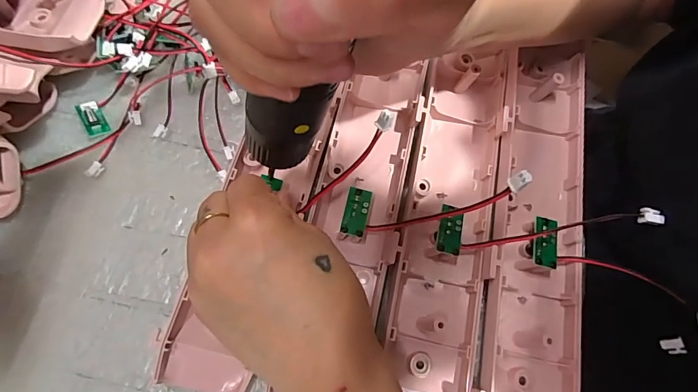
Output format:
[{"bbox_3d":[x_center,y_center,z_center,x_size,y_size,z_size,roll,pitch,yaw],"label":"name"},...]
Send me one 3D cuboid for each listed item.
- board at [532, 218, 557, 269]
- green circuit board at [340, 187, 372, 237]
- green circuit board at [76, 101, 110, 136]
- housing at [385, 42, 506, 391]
[{"bbox_3d":[0.115,0.027,0.238,0.014,0.004,0.029,13,72,2],"label":"board"},{"bbox_3d":[0.005,0.009,0.244,0.014,0.004,0.028,14,76,-4],"label":"green circuit board"},{"bbox_3d":[-0.178,-0.053,0.284,0.014,0.009,0.027,-29,72,-9],"label":"green circuit board"},{"bbox_3d":[0.062,0.011,0.253,0.050,0.022,0.238,11,70,5],"label":"housing"}]

